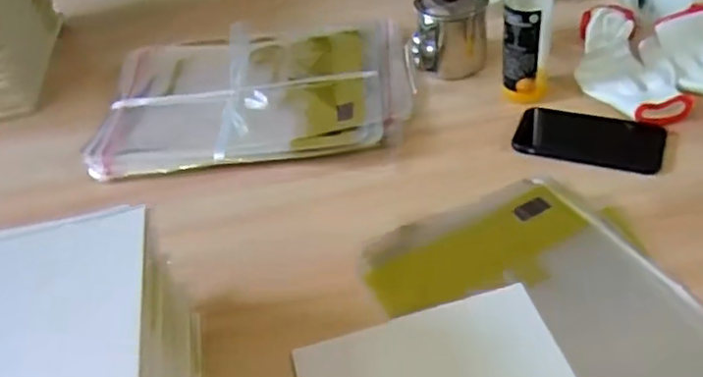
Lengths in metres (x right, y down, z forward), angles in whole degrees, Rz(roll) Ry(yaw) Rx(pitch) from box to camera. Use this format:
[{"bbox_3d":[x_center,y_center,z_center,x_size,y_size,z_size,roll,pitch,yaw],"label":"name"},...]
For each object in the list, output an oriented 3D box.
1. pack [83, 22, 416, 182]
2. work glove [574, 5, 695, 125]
[{"bbox_3d":[-0.120,-0.132,0.834,0.381,0.029,0.281,-5,43,6],"label":"pack"},{"bbox_3d":[0.317,-0.154,0.784,0.101,0.030,0.220,-8,42,3],"label":"work glove"}]

